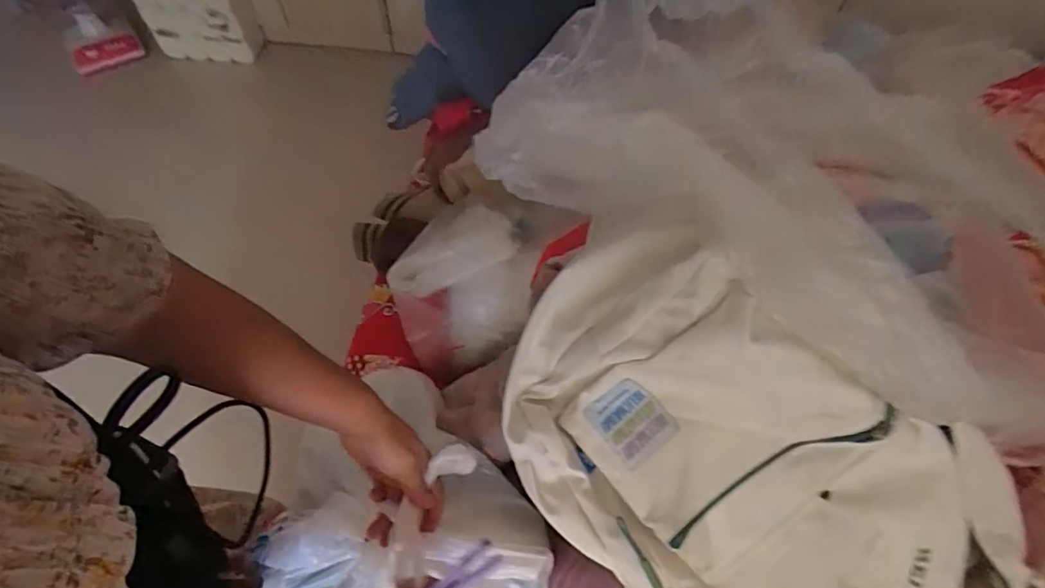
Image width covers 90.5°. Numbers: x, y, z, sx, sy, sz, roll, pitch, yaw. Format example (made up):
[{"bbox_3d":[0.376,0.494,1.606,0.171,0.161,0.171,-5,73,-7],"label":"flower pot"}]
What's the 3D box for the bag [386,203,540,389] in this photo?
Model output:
[{"bbox_3d":[-0.082,-0.023,0.744,0.215,0.120,0.249,-23,61,-16],"label":"bag"}]

